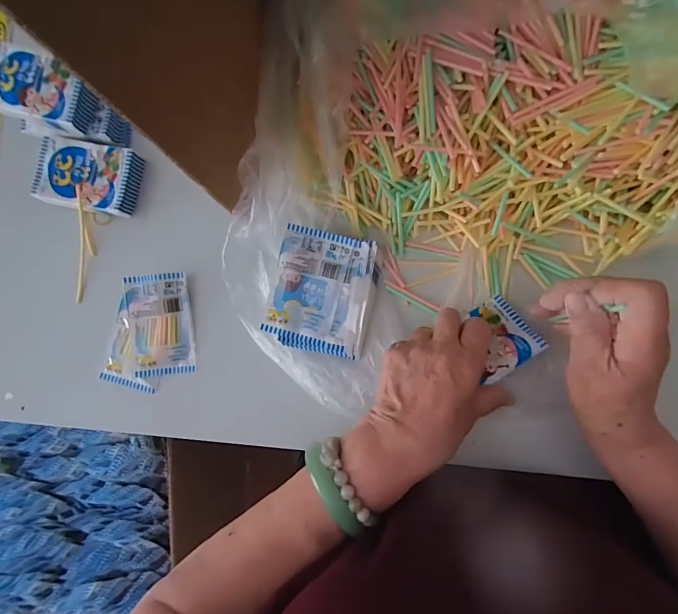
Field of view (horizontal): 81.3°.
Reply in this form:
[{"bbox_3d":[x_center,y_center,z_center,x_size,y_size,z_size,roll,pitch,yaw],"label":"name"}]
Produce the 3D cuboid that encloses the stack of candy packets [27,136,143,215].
[{"bbox_3d":[-0.271,-0.139,0.431,0.106,0.033,0.072,13,89,10],"label":"stack of candy packets"}]

